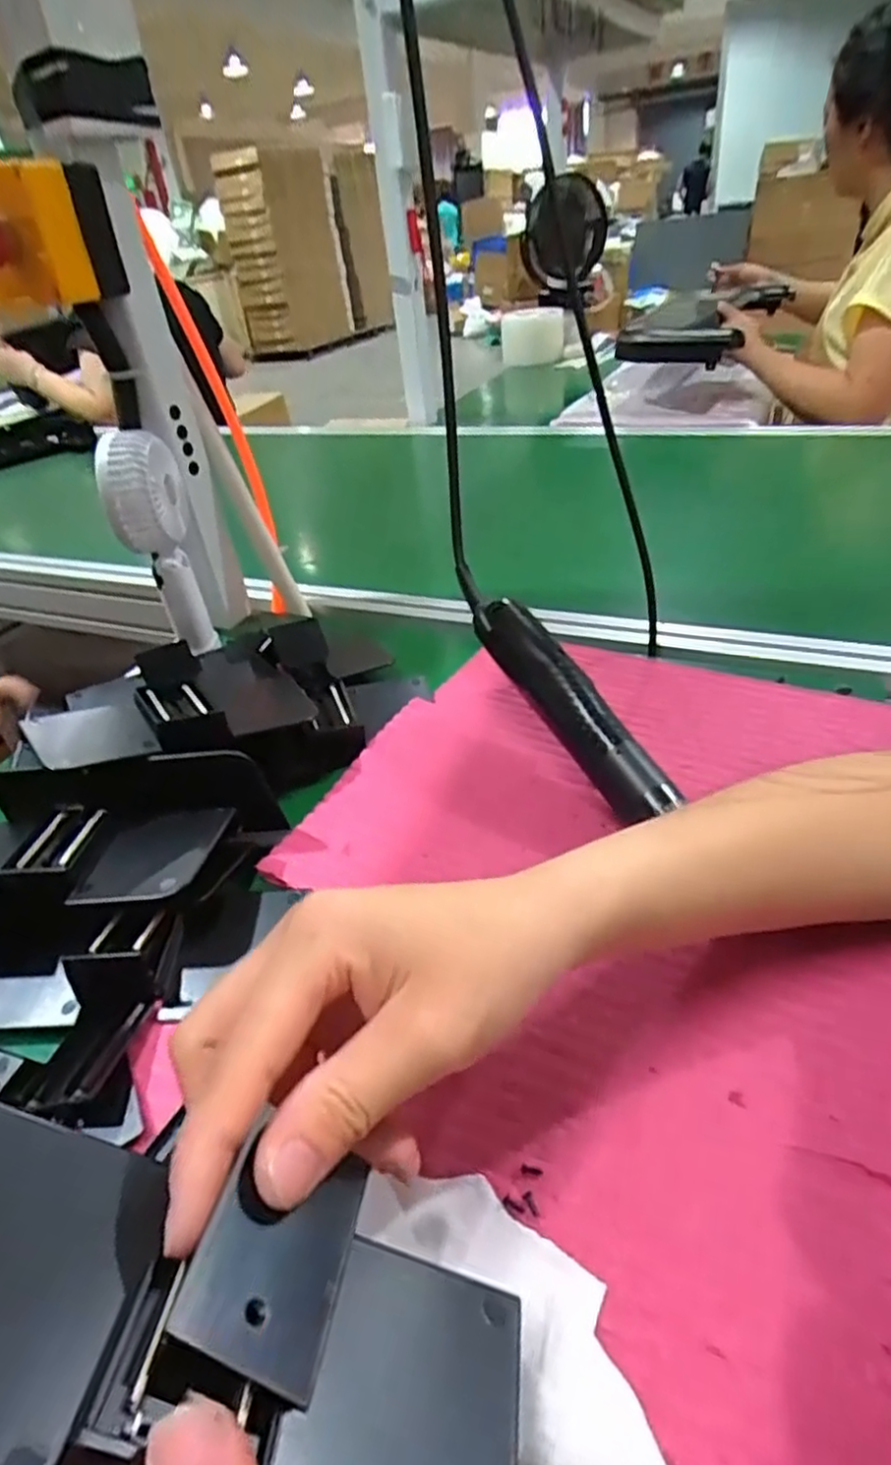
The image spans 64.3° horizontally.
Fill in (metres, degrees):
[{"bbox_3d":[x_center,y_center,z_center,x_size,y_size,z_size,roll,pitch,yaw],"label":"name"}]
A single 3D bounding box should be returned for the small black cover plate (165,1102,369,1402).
[{"bbox_3d":[-0.040,0.123,0.171,0.035,0.005,0.050,31,25,-5],"label":"small black cover plate"}]

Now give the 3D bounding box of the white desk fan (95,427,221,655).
[{"bbox_3d":[-0.226,-0.147,0.568,0.055,0.175,0.069,-17,37,-13],"label":"white desk fan"}]

